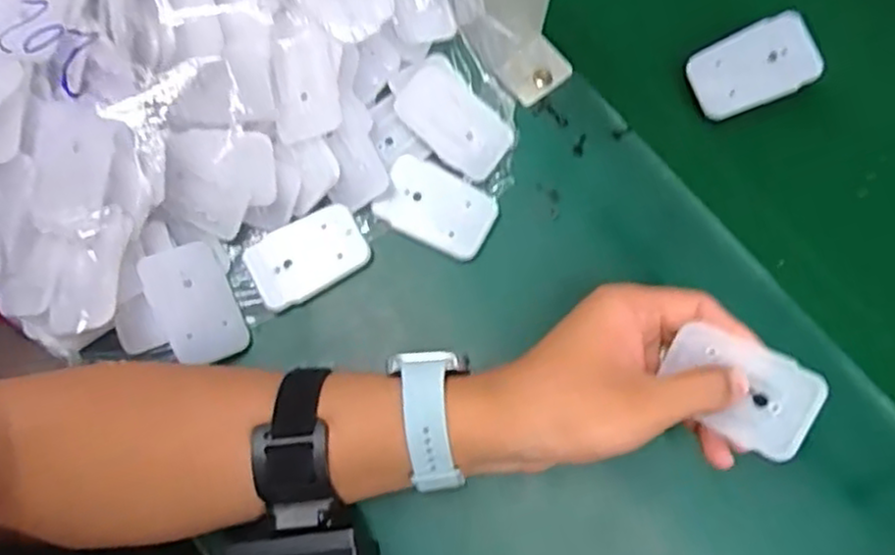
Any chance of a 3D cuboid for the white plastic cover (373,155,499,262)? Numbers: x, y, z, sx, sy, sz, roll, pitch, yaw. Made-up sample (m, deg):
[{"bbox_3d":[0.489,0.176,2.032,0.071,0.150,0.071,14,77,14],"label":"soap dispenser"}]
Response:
[{"bbox_3d":[-0.006,-0.041,0.427,0.067,0.005,0.045,27,80,4],"label":"white plastic cover"}]

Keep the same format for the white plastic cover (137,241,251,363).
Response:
[{"bbox_3d":[-0.144,0.015,0.409,0.042,0.007,0.067,-22,85,-23],"label":"white plastic cover"}]

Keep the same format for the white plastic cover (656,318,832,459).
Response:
[{"bbox_3d":[0.137,0.053,0.340,0.069,0.004,0.046,26,99,25],"label":"white plastic cover"}]

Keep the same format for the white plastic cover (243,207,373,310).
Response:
[{"bbox_3d":[-0.082,-0.013,0.420,0.067,0.007,0.043,-29,81,-6],"label":"white plastic cover"}]

